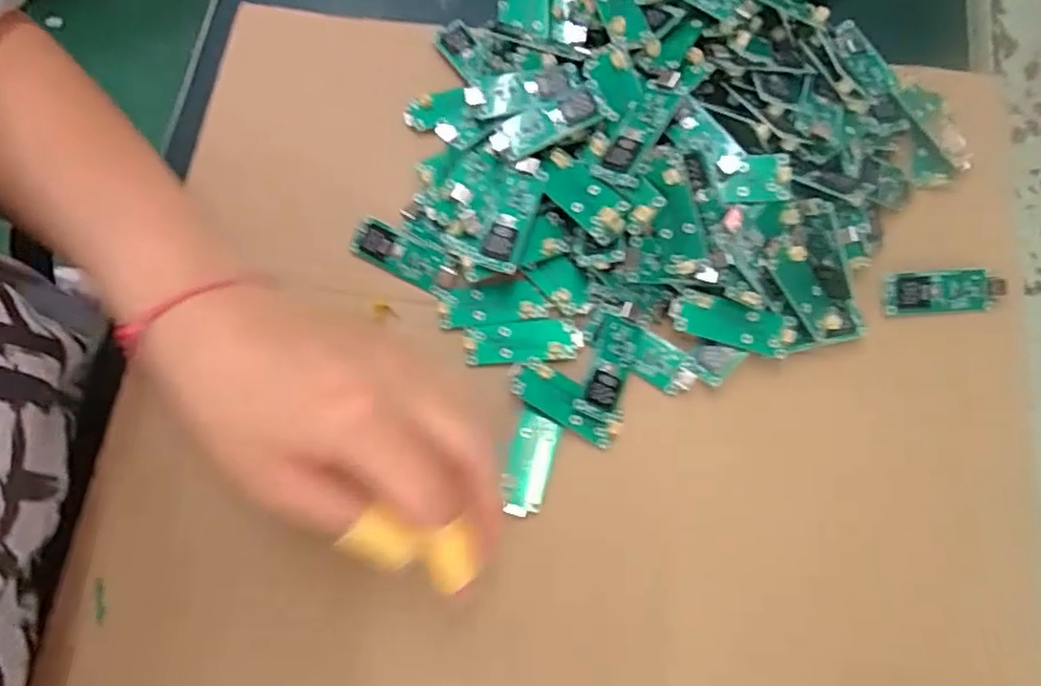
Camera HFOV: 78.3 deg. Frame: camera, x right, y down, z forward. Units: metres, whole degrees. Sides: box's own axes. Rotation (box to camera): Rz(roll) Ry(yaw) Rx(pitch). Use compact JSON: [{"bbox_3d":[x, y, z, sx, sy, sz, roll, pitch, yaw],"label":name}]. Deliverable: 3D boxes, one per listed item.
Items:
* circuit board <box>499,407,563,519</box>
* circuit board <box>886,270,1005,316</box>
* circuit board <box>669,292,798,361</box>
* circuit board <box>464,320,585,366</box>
[{"bbox_3d":[0.004,0.052,0.274,0.019,0.007,0.043,14,75,5],"label":"circuit board"},{"bbox_3d":[0.190,-0.023,0.286,0.051,0.004,0.019,-2,97,2],"label":"circuit board"},{"bbox_3d":[0.091,-0.008,0.278,0.052,0.004,0.018,16,92,7],"label":"circuit board"},{"bbox_3d":[0.001,-0.001,0.286,0.052,0.006,0.018,-5,73,2],"label":"circuit board"}]

